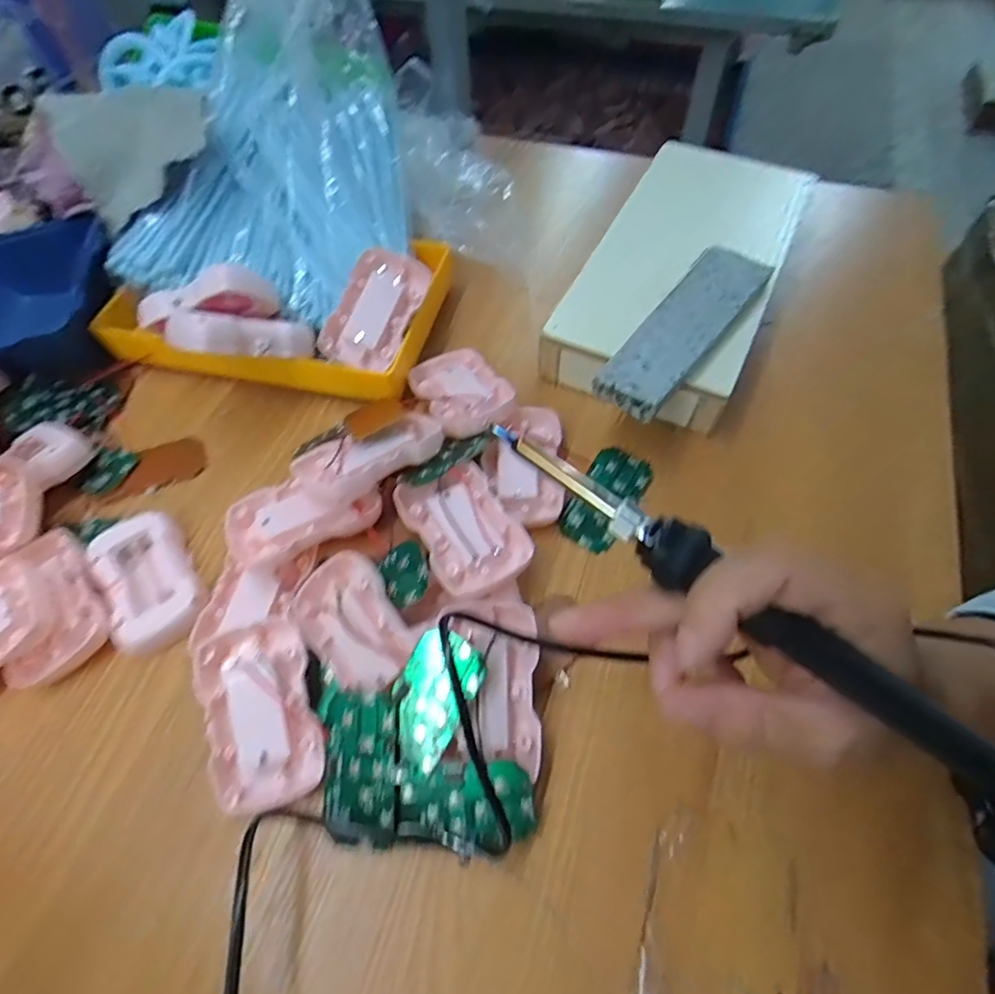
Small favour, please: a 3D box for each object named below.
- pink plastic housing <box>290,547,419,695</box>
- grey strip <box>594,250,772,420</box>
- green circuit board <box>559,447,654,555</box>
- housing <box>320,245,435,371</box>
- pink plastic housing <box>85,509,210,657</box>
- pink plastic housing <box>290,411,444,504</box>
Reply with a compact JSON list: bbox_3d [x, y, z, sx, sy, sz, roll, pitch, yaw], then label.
[{"bbox_3d":[-0.080,0.069,0.307,0.055,0.015,0.070,-47,72,17],"label":"pink plastic housing"},{"bbox_3d":[0.125,-0.114,0.379,0.047,0.018,0.154,34,66,20],"label":"grey strip"},{"bbox_3d":[0.072,0.000,0.375,0.038,0.011,0.073,26,63,16],"label":"green circuit board"},{"bbox_3d":[-0.087,-0.135,0.409,0.052,0.014,0.088,27,89,-4],"label":"housing"},{"bbox_3d":[-0.213,0.050,0.347,0.050,0.017,0.085,-31,63,-16],"label":"pink plastic housing"},{"bbox_3d":[-0.077,-0.028,0.351,0.089,0.027,0.049,-30,62,-15],"label":"pink plastic housing"}]

